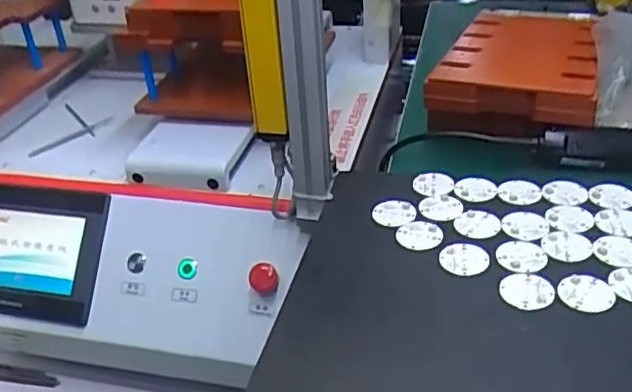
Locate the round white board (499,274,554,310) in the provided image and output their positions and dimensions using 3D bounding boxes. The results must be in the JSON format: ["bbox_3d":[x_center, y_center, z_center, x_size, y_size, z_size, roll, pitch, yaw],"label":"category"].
[{"bbox_3d":[0.160,0.072,0.488,0.038,0.004,0.036,-4,33,3],"label":"round white board"}]

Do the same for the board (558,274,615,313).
[{"bbox_3d":[0.202,0.071,0.478,0.039,0.004,0.034,3,34,14],"label":"board"}]

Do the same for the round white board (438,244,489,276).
[{"bbox_3d":[0.121,0.051,0.527,0.038,0.006,0.034,-15,34,-14],"label":"round white board"}]

